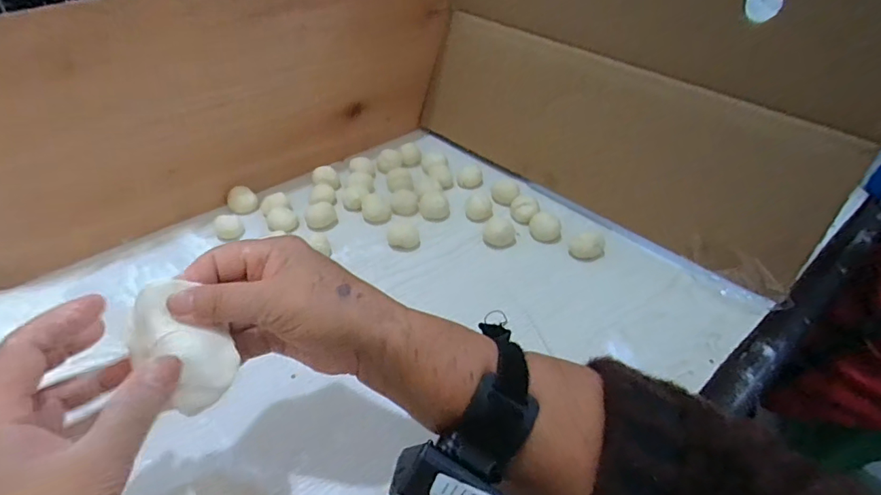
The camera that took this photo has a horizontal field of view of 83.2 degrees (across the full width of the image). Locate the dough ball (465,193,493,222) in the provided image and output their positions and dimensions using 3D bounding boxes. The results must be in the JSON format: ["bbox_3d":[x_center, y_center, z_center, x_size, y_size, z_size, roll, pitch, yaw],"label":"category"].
[{"bbox_3d":[0.043,-0.045,0.559,0.031,0.018,0.031,2,43,-1],"label":"dough ball"}]

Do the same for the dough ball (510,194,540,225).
[{"bbox_3d":[0.094,-0.041,0.554,0.031,0.024,0.030,2,43,-1],"label":"dough ball"}]

